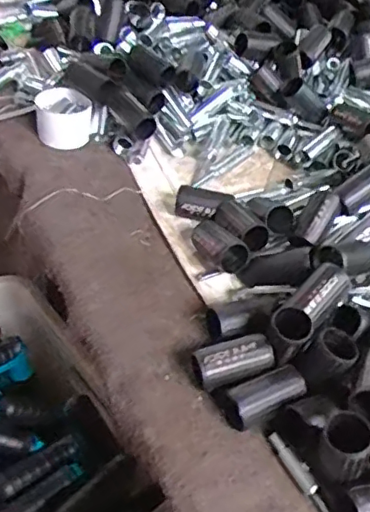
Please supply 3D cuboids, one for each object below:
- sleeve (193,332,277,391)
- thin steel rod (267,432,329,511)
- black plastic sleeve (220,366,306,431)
[{"bbox_3d":[0.040,0.088,0.470,0.061,0.029,0.030,-6,45,-16],"label":"sleeve"},{"bbox_3d":[0.098,0.177,0.404,0.010,0.006,0.126,-16,48,-25],"label":"thin steel rod"},{"bbox_3d":[0.061,0.110,0.448,0.074,0.029,0.028,-20,50,-27],"label":"black plastic sleeve"}]

